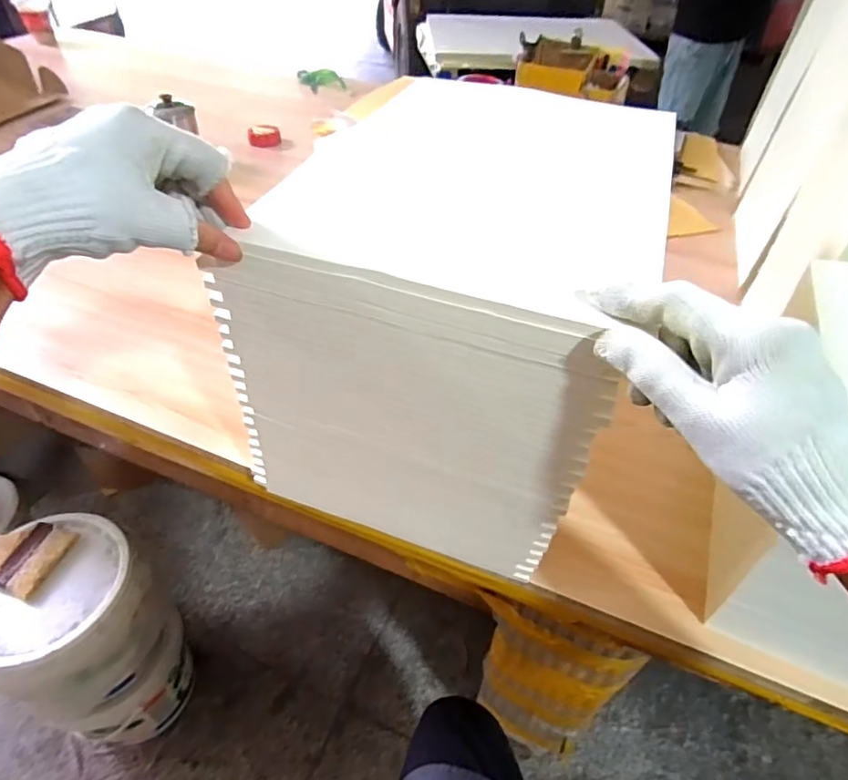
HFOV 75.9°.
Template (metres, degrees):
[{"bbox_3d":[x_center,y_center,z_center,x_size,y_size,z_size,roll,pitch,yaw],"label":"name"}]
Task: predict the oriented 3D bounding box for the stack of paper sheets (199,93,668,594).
[{"bbox_3d":[0.035,-0.073,0.512,0.272,0.270,0.331,16,46,12],"label":"stack of paper sheets"}]

